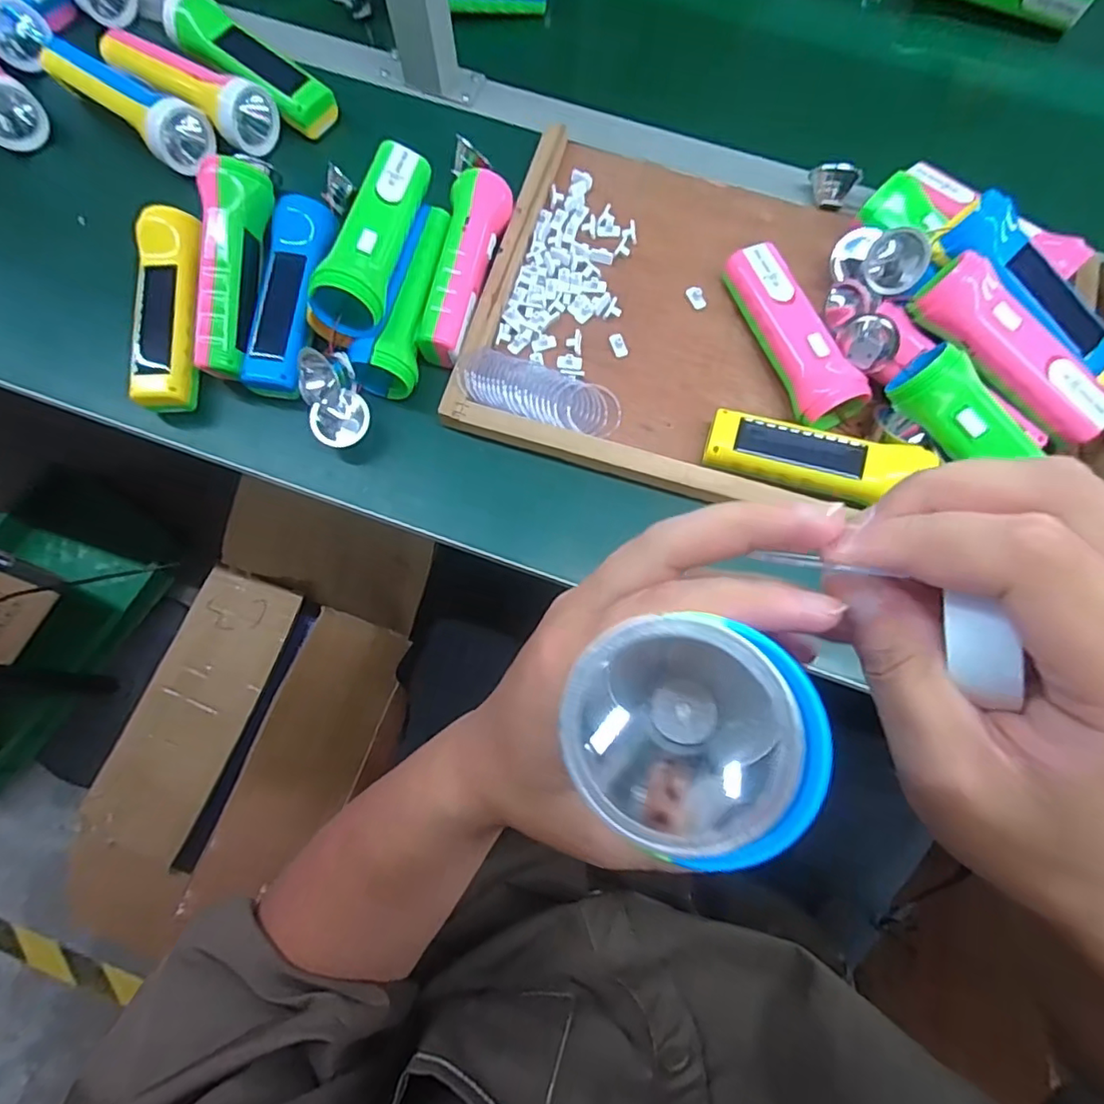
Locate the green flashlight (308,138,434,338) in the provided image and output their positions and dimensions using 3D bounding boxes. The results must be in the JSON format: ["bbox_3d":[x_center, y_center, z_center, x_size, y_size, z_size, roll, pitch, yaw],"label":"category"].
[{"bbox_3d":[-0.131,-0.239,0.428,0.045,0.053,0.154,12,75,3],"label":"green flashlight"}]

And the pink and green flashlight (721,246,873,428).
[{"bbox_3d":[0.190,-0.173,0.452,0.055,0.041,0.156,-18,76,-5],"label":"pink and green flashlight"}]

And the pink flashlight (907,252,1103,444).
[{"bbox_3d":[0.329,-0.142,0.405,0.153,0.053,0.042,40,78,9],"label":"pink flashlight"}]

